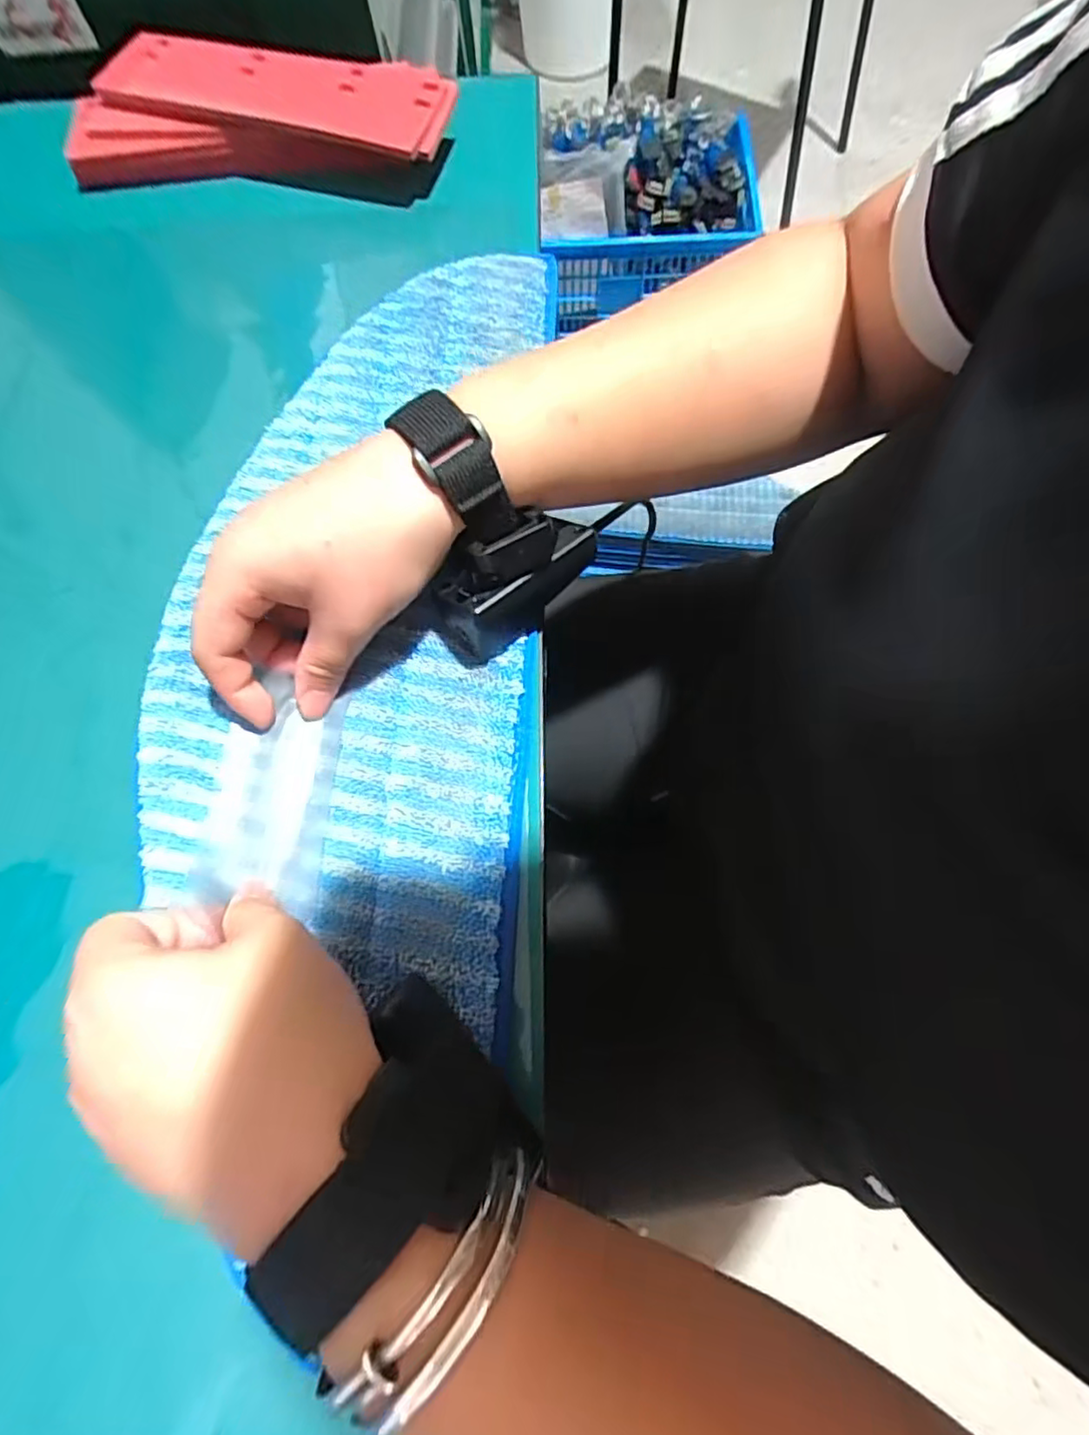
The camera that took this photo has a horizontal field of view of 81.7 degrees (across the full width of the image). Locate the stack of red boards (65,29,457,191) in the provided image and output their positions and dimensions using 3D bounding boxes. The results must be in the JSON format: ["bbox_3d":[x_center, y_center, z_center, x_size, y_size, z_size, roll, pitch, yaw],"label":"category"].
[{"bbox_3d":[-0.182,-0.393,0.410,0.248,0.036,0.096,7,71,3],"label":"stack of red boards"}]

